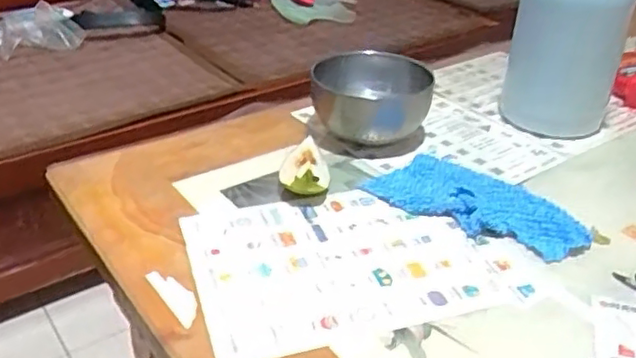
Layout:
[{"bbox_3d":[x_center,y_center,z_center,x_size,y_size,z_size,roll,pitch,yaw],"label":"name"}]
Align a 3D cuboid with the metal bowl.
[{"bbox_3d":[0.067,-0.106,0.836,0.144,0.088,0.152,2,32,-1],"label":"metal bowl"}]

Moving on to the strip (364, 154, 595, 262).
[{"bbox_3d":[0.169,0.023,0.693,0.223,0.023,0.097,22,37,29],"label":"strip"}]

